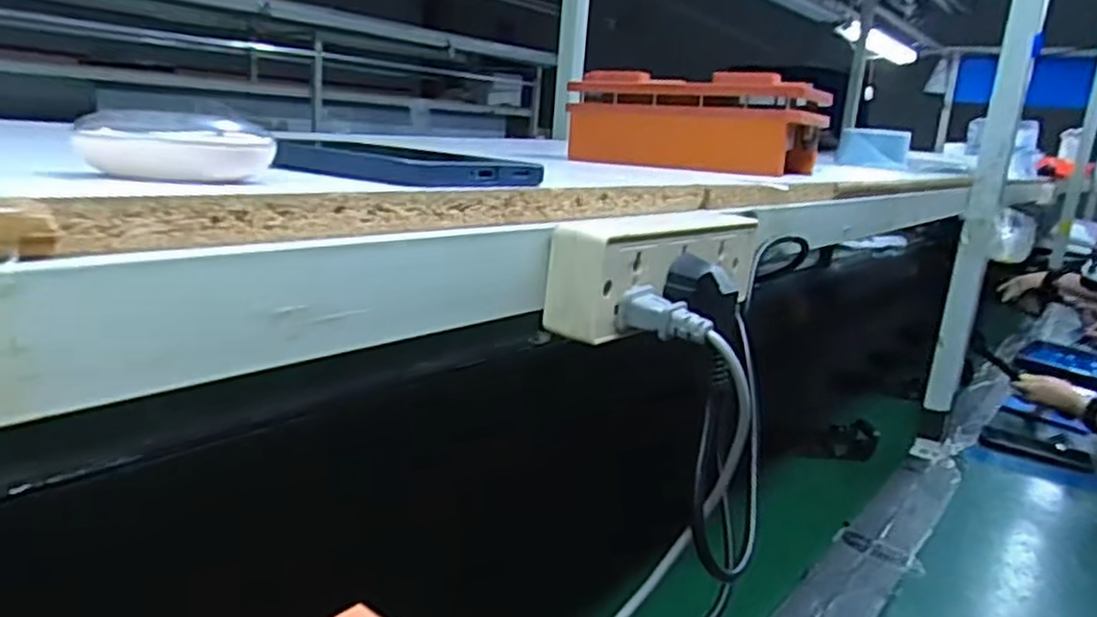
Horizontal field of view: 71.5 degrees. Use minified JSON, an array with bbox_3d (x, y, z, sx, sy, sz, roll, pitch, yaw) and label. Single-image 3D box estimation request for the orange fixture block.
[{"bbox_3d":[0.155,-0.193,0.794,0.242,0.088,0.130,14,17,35],"label":"orange fixture block"}]

